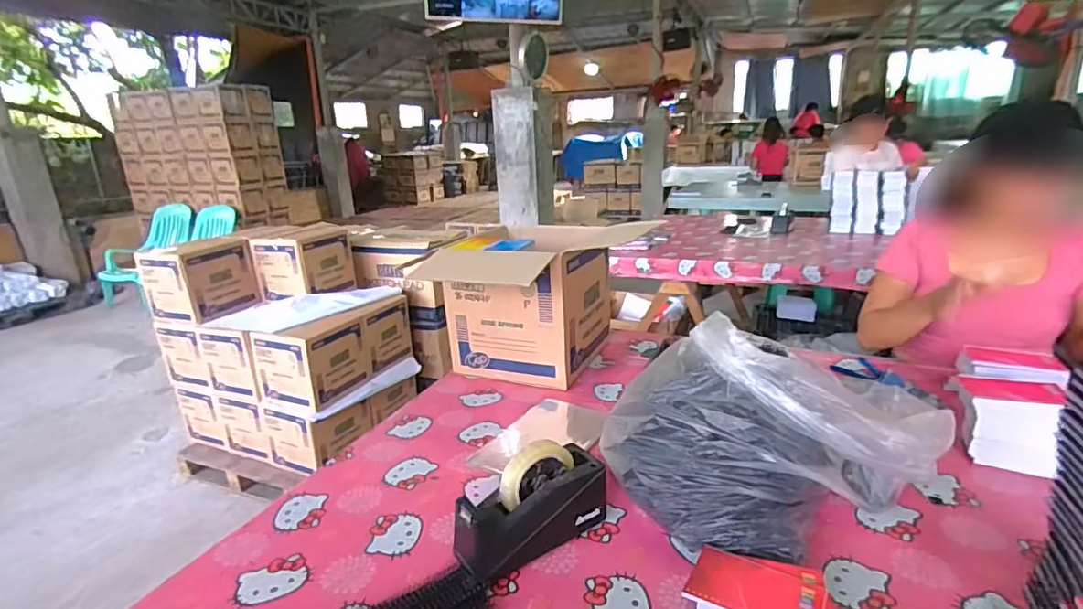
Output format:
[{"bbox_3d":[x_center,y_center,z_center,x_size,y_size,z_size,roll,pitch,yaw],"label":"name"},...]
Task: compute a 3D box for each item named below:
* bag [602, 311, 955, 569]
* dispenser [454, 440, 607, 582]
[{"bbox_3d":[0.322,0.154,0.741,0.422,0.209,0.246,-7,18,-14],"label":"bag"},{"bbox_3d":[-0.011,0.257,0.697,0.199,0.125,0.069,-14,20,-29],"label":"dispenser"}]

